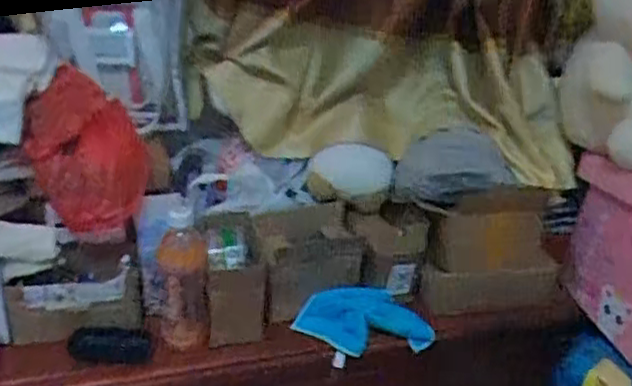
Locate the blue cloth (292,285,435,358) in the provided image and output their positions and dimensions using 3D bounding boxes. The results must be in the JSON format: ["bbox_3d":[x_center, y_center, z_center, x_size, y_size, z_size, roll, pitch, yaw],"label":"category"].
[{"bbox_3d":[0.076,0.194,1.072,0.210,0.084,0.071,-6,30,-19],"label":"blue cloth"}]

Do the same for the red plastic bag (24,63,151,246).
[{"bbox_3d":[-0.325,-0.050,1.004,0.152,0.227,0.066,0,27,-8],"label":"red plastic bag"}]

